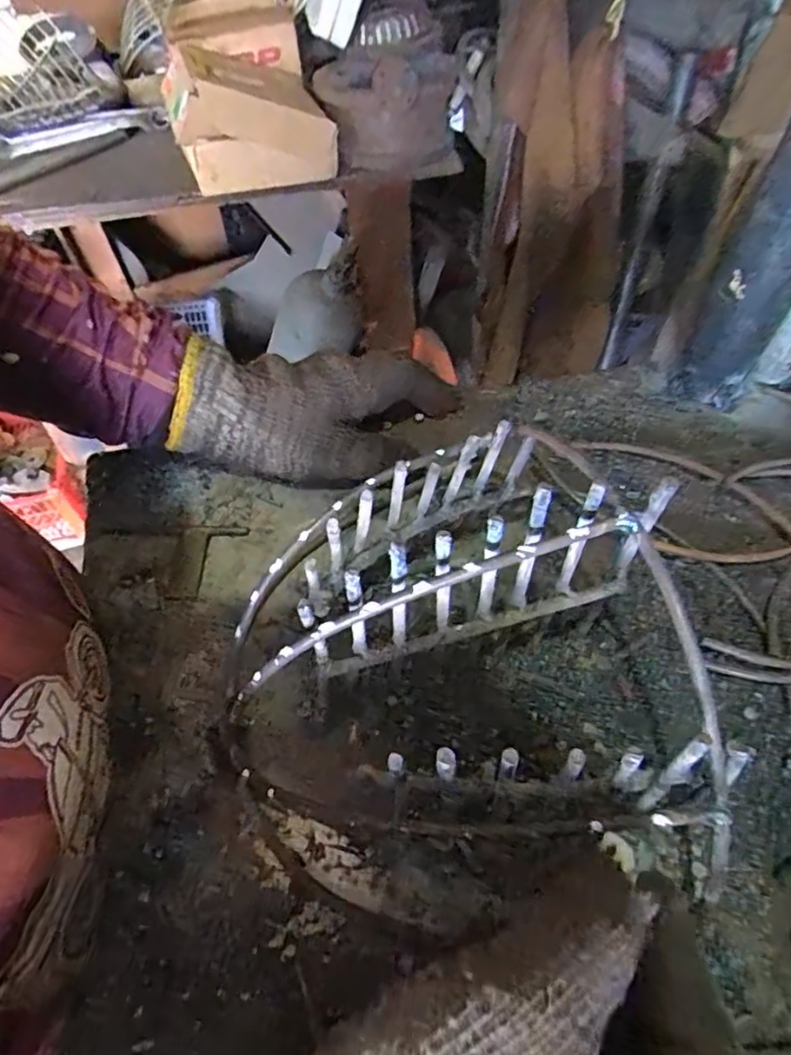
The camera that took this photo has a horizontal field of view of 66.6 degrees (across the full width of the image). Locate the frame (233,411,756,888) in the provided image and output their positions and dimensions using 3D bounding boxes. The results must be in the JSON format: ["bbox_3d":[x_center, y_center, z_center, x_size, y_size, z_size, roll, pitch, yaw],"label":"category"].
[{"bbox_3d":[0.022,0.060,0.256,0.189,0.116,0.184,-22,55,-15],"label":"frame"}]

